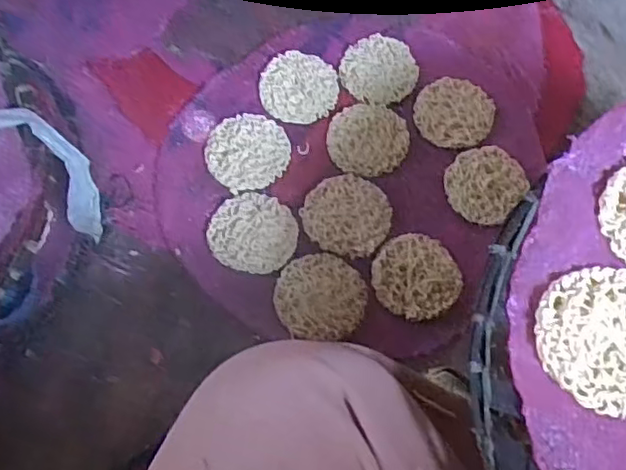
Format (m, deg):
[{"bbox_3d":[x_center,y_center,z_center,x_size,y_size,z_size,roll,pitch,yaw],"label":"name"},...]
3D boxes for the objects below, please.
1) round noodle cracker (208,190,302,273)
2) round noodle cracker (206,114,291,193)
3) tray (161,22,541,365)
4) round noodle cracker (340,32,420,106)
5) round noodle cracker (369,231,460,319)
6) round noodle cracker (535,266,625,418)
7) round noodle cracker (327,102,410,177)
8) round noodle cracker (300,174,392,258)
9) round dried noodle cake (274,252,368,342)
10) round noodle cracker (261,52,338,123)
[{"bbox_3d":[-0.052,-0.004,0.561,0.075,0.009,0.073,1,65,-2],"label":"round noodle cracker"},{"bbox_3d":[-0.059,-0.079,0.589,0.073,0.008,0.075,1,65,-2],"label":"round noodle cracker"},{"bbox_3d":[0.034,-0.065,0.597,0.307,0.033,0.327,1,65,-2],"label":"tray"},{"bbox_3d":[0.065,-0.162,0.630,0.072,0.006,0.080,22,66,8],"label":"round noodle cracker"},{"bbox_3d":[0.091,0.036,0.556,0.074,0.009,0.072,1,65,-2],"label":"round noodle cracker"},{"bbox_3d":[0.153,0.052,0.329,0.074,0.007,0.074,1,65,-2],"label":"round noodle cracker"},{"bbox_3d":[0.052,-0.090,0.598,0.073,0.005,0.072,1,65,-2],"label":"round noodle cracker"},{"bbox_3d":[0.030,-0.019,0.569,0.076,0.004,0.074,1,65,-2],"label":"round noodle cracker"},{"bbox_3d":[0.007,0.052,0.548,0.076,0.012,0.072,1,65,-2],"label":"round dried noodle cake"},{"bbox_3d":[-0.013,-0.143,0.615,0.072,0.010,0.073,1,65,-2],"label":"round noodle cracker"}]

